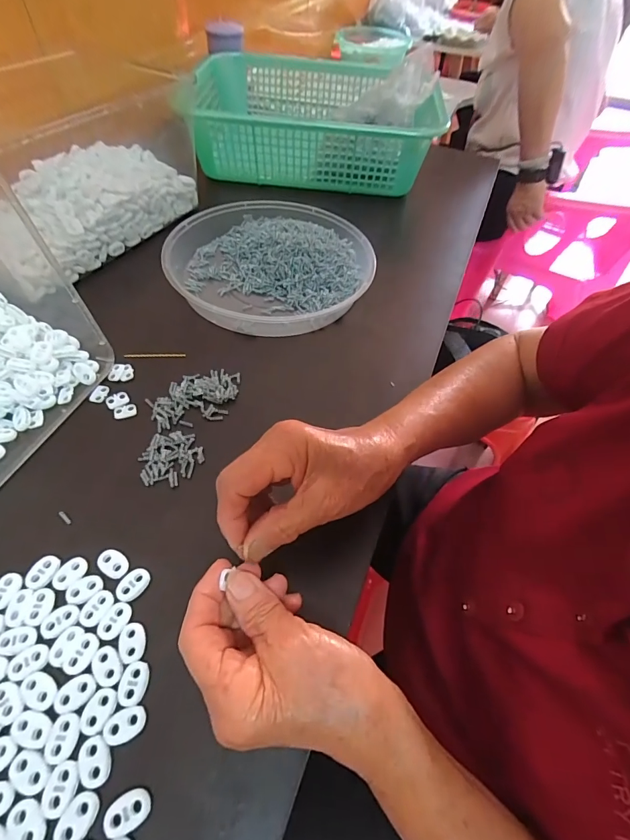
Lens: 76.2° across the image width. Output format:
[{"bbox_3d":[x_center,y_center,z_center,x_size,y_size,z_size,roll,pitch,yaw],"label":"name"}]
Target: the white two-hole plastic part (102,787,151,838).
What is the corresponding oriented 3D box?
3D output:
[{"bbox_3d":[-0.096,0.201,0.206,0.022,0.004,0.016,-15,56,-15],"label":"white two-hole plastic part"}]

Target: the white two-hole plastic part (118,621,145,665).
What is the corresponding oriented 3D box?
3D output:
[{"bbox_3d":[-0.115,0.139,0.252,0.015,0.004,0.022,-15,56,-15],"label":"white two-hole plastic part"}]

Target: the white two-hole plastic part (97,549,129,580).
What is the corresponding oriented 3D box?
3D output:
[{"bbox_3d":[-0.140,0.099,0.278,0.023,0.004,0.015,30,57,16],"label":"white two-hole plastic part"}]

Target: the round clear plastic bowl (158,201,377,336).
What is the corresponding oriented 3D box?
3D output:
[{"bbox_3d":[-0.051,-0.185,0.472,0.228,0.041,0.245,2,54,-3],"label":"round clear plastic bowl"}]

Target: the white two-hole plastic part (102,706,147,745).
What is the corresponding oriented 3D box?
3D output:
[{"bbox_3d":[-0.108,0.172,0.226,0.022,0.004,0.015,-16,57,-16],"label":"white two-hole plastic part"}]

